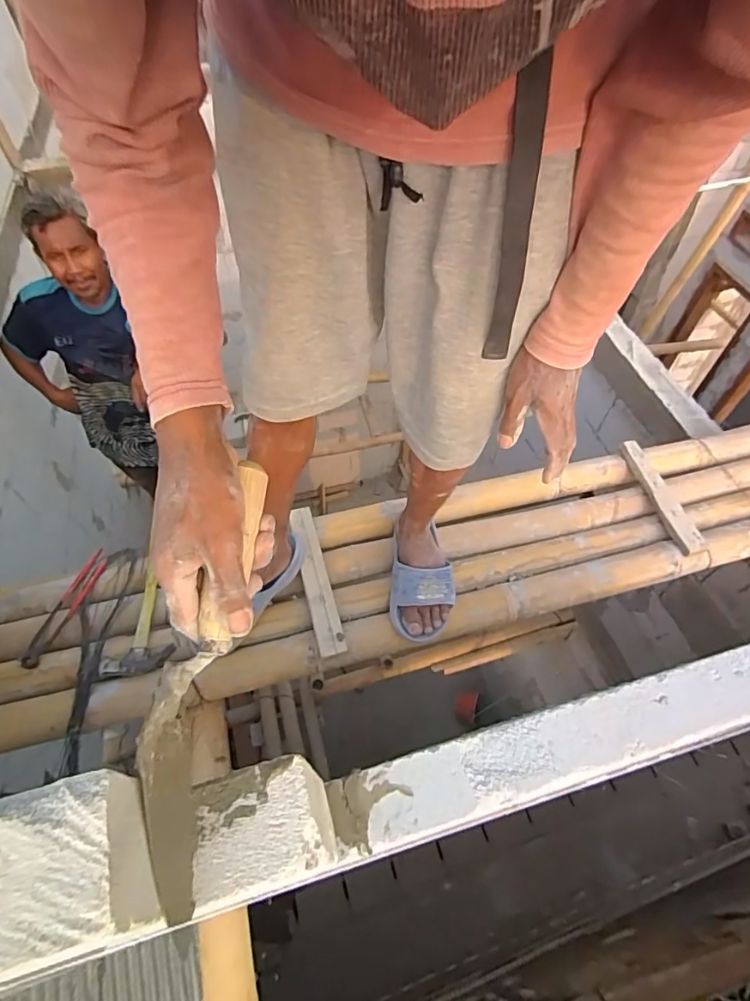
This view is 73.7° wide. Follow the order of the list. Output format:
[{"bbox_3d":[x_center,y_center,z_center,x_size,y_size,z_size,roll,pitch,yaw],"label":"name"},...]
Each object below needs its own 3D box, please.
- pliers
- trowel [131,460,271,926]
[{"bbox_3d":[-0.567,0.193,0.920,0.040,0.016,0.234,13,56,9],"label":"pliers"},{"bbox_3d":[-0.117,0.109,0.345,0.046,0.053,0.284,6,67,4],"label":"trowel"}]

